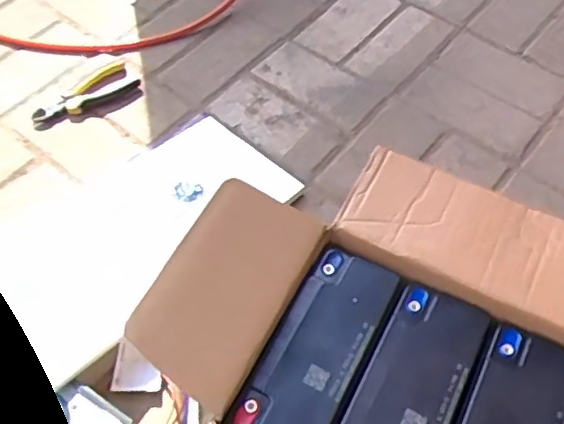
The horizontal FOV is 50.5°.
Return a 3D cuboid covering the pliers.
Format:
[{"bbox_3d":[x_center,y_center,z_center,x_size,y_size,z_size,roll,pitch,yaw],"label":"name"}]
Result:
[{"bbox_3d":[-0.276,-0.157,0.845,0.154,0.027,0.069,-31,61,-16],"label":"pliers"}]

